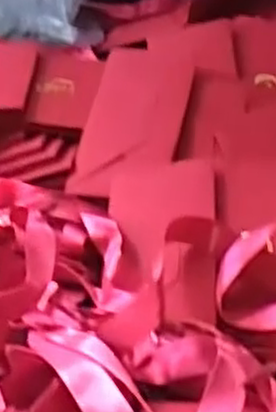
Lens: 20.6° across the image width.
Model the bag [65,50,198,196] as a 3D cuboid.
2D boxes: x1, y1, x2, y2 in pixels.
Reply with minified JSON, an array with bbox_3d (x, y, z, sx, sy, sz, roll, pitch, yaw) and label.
[{"bbox_3d":[-0.002,-0.063,0.554,0.070,0.005,0.138,5,57,13],"label":"bag"}]

